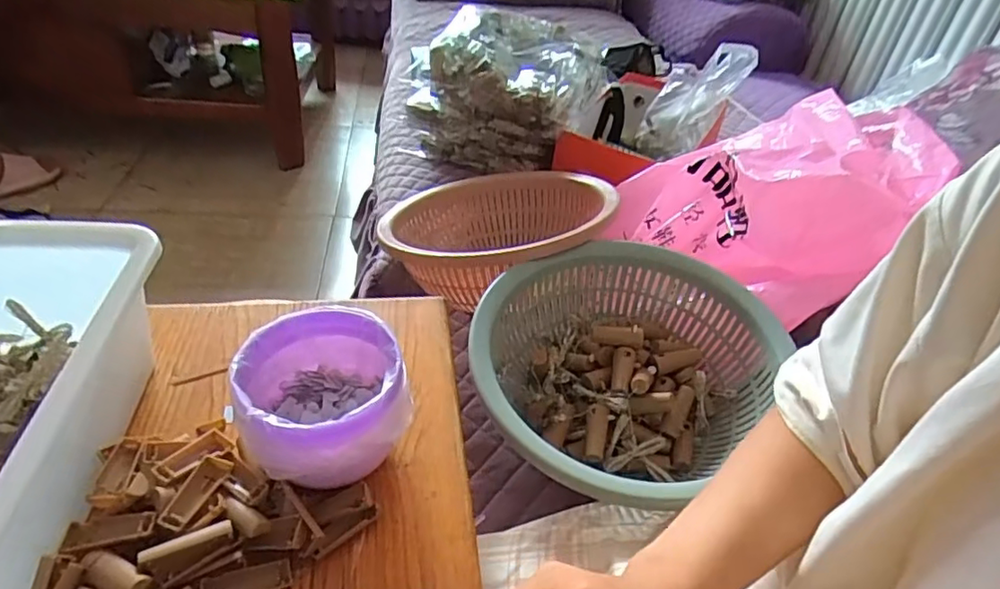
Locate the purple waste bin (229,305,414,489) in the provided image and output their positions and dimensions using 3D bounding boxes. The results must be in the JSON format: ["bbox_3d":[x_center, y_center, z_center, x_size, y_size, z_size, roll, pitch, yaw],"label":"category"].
[{"bbox_3d":[-0.121,0.076,0.420,0.109,0.080,0.111,-12,42,-21],"label":"purple waste bin"}]

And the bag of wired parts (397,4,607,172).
[{"bbox_3d":[0.006,-0.327,0.975,0.281,0.200,0.210,16,40,12],"label":"bag of wired parts"}]

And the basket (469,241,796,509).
[{"bbox_3d":[0.102,0.071,0.570,0.243,0.114,0.282,33,46,29],"label":"basket"}]

